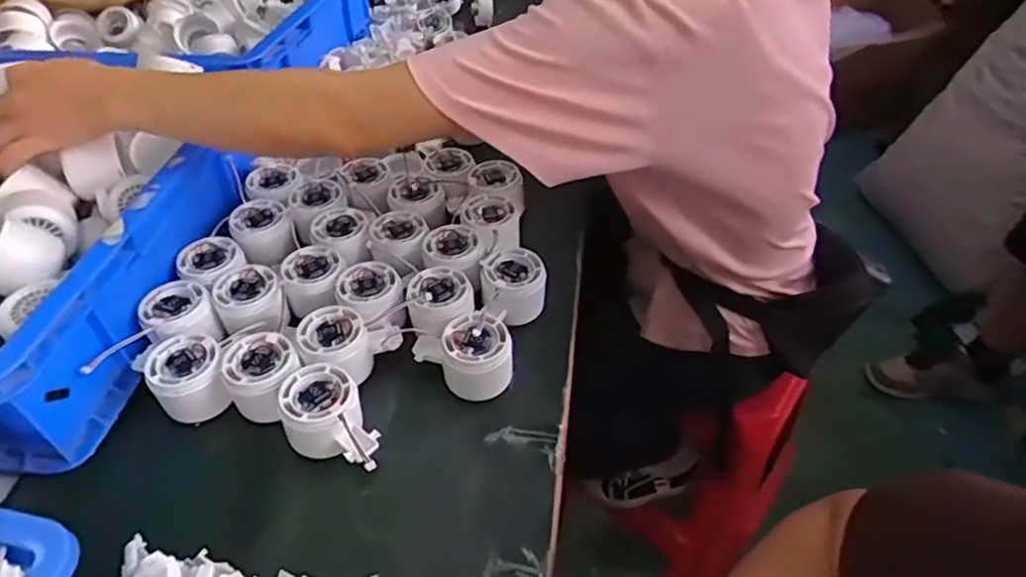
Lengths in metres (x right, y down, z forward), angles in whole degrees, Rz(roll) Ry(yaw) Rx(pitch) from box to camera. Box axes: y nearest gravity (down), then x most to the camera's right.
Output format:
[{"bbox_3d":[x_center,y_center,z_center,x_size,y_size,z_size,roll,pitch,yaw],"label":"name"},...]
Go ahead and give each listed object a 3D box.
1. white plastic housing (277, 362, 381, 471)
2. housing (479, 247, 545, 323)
[{"bbox_3d":[-0.141,0.108,0.483,0.058,0.058,0.084,-22,50,-22],"label":"white plastic housing"},{"bbox_3d":[0.001,-0.001,0.584,0.059,0.051,0.062,2,45,1],"label":"housing"}]

